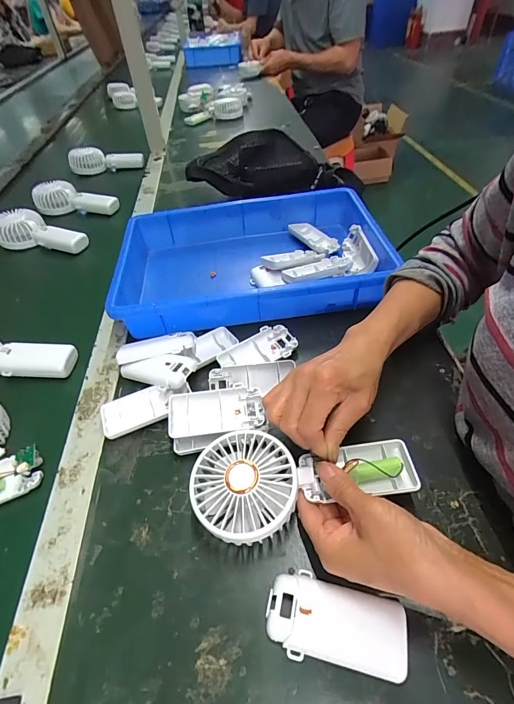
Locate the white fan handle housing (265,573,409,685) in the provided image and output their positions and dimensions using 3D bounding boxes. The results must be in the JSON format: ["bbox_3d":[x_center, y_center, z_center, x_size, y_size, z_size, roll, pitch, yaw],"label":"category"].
[{"bbox_3d":[0.054,0.188,0.245,0.092,0.014,0.048,4,48,11],"label":"white fan handle housing"}]

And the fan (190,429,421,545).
[{"bbox_3d":[0.040,0.105,0.296,0.180,0.035,0.087,-4,47,-7],"label":"fan"}]

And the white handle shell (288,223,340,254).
[{"bbox_3d":[0.094,-0.184,0.565,0.044,0.012,0.093,-25,52,-19],"label":"white handle shell"}]

